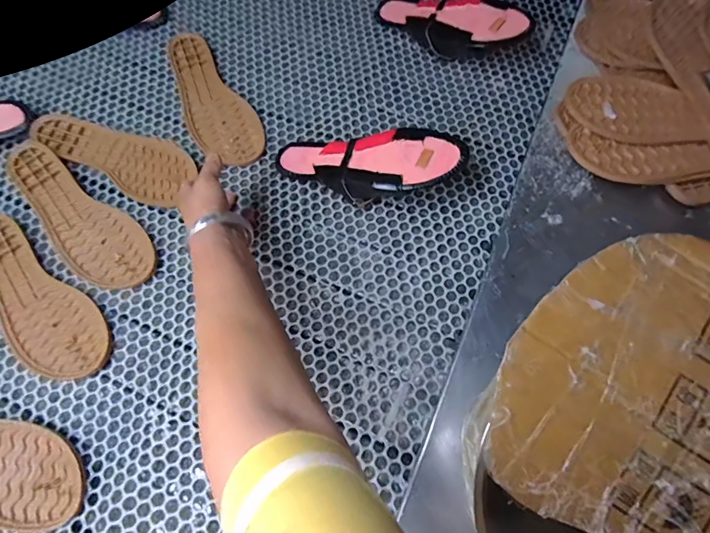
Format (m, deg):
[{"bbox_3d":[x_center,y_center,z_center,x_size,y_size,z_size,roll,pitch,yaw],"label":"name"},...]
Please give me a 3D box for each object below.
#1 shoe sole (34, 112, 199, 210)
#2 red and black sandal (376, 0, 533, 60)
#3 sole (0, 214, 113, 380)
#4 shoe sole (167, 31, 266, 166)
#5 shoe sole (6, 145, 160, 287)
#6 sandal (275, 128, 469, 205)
[{"bbox_3d":[-0.313,-0.149,0.545,0.223,0.015,0.083,24,71,9],"label":"shoe sole"},{"bbox_3d":[0.123,-0.347,0.585,0.229,0.077,0.079,35,73,12],"label":"red and black sandal"},{"bbox_3d":[-0.372,0.031,0.481,0.087,0.008,0.241,-40,74,-14],"label":"sole"},{"bbox_3d":[-0.205,-0.239,0.584,0.086,0.008,0.241,-29,74,-11],"label":"shoe sole"},{"bbox_3d":[-0.347,-0.062,0.513,0.243,0.025,0.084,37,73,13],"label":"shoe sole"},{"bbox_3d":[0.010,-0.122,0.509,0.245,0.049,0.090,4,68,22],"label":"sandal"}]

